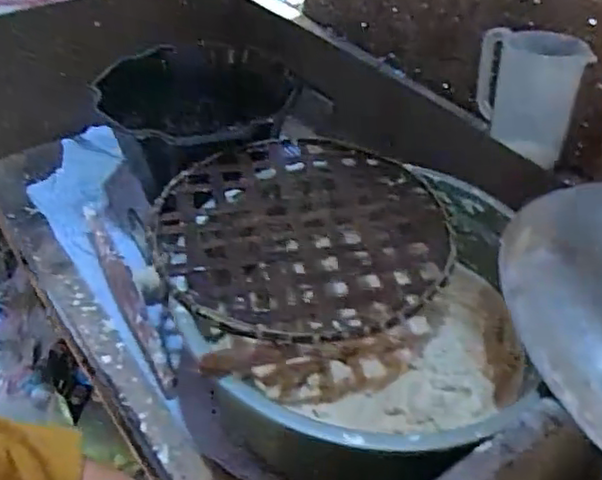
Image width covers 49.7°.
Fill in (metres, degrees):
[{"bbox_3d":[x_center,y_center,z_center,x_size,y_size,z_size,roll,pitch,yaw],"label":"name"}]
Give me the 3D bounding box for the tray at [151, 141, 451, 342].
[{"bbox_3d":[0.002,-0.017,0.733,0.314,0.020,0.341,1,41,-1],"label":"tray"}]

